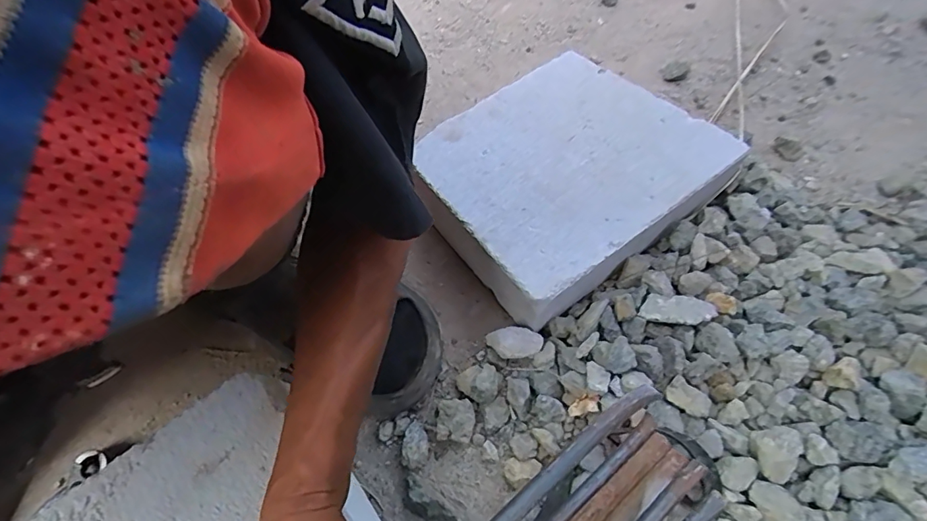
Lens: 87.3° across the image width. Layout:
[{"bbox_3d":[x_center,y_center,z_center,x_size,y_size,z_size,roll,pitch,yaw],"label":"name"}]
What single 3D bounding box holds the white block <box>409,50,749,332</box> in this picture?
[{"bbox_3d":[0.095,-0.081,0.458,0.239,0.082,0.201,-34,66,-17],"label":"white block"}]

